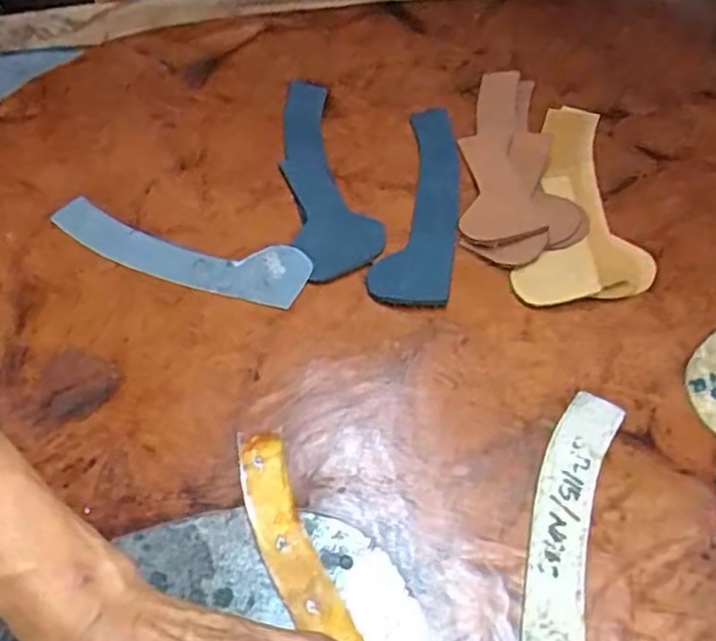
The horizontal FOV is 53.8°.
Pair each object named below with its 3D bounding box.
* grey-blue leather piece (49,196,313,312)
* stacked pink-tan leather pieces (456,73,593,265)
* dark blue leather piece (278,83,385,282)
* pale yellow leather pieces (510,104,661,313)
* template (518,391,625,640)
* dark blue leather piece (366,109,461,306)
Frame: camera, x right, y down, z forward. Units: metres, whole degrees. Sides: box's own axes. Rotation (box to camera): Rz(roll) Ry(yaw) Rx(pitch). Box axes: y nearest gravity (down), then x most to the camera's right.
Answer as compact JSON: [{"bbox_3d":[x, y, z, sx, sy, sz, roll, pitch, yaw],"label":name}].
[{"bbox_3d":[-0.132,-0.053,0.516,0.196,0.004,0.050,14,60,15],"label":"grey-blue leather piece"},{"bbox_3d":[0.122,-0.130,0.562,0.086,0.012,0.211,-3,57,4],"label":"stacked pink-tan leather pieces"},{"bbox_3d":[-0.033,-0.119,0.564,0.061,0.004,0.219,-15,55,-7],"label":"dark blue leather piece"},{"bbox_3d":[0.180,-0.093,0.537,0.093,0.015,0.218,11,59,13],"label":"pale yellow leather pieces"},{"bbox_3d":[0.118,0.132,0.385,0.054,0.004,0.207,9,55,6],"label":"template"},{"bbox_3d":[0.051,-0.095,0.538,0.055,0.011,0.206,6,58,9],"label":"dark blue leather piece"}]

